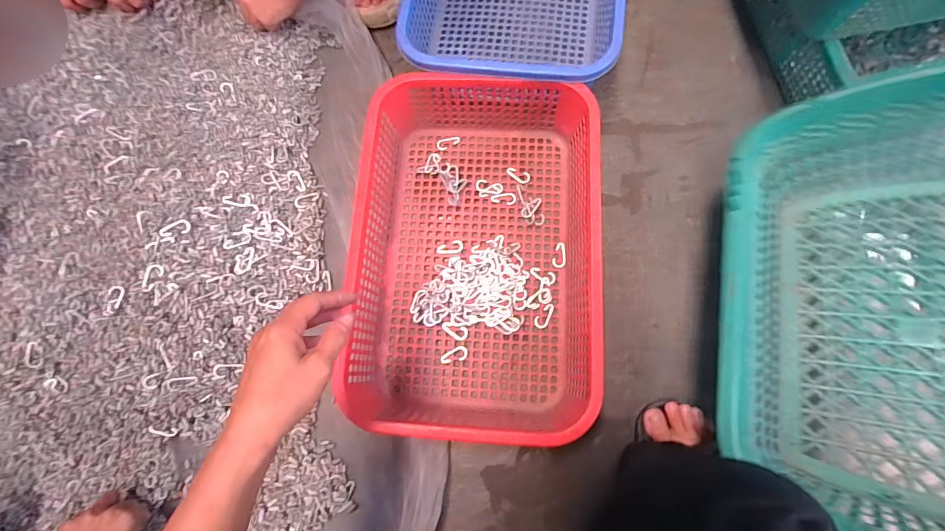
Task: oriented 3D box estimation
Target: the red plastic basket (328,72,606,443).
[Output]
[{"bbox_3d":[0.006,-0.026,0.547,0.294,0.110,0.447,2,78,2],"label":"red plastic basket"}]

